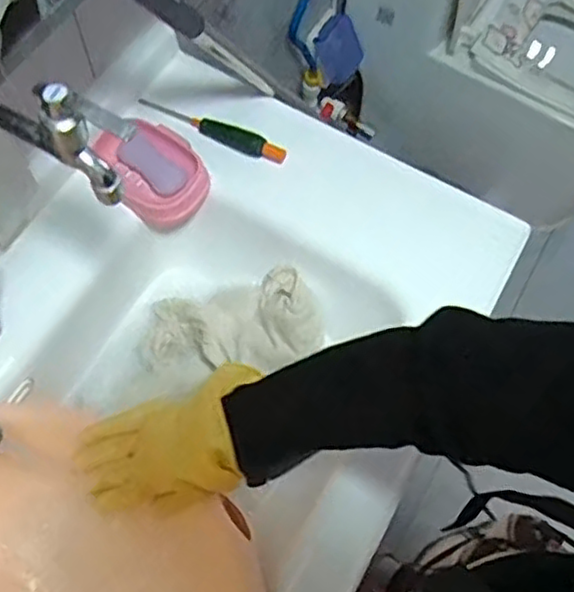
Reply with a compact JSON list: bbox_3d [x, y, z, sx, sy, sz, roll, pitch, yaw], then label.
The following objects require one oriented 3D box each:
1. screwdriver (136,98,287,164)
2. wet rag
[{"bbox_3d":[-0.085,-0.195,0.795,0.185,0.026,0.022,24,67,8],"label":"screwdriver"},{"bbox_3d":[-0.066,0.042,0.808,0.214,0.051,0.114,-13,94,4],"label":"wet rag"}]

